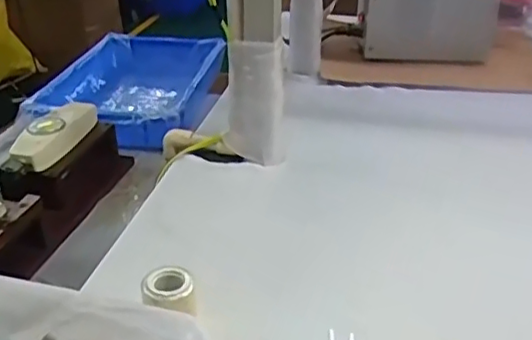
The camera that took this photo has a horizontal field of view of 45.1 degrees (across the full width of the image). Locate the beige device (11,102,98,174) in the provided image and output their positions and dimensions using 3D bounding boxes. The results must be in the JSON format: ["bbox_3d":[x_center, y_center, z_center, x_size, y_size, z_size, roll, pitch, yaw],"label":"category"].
[{"bbox_3d":[-0.339,-0.059,1.025,0.073,0.043,0.188,4,30,8],"label":"beige device"}]

